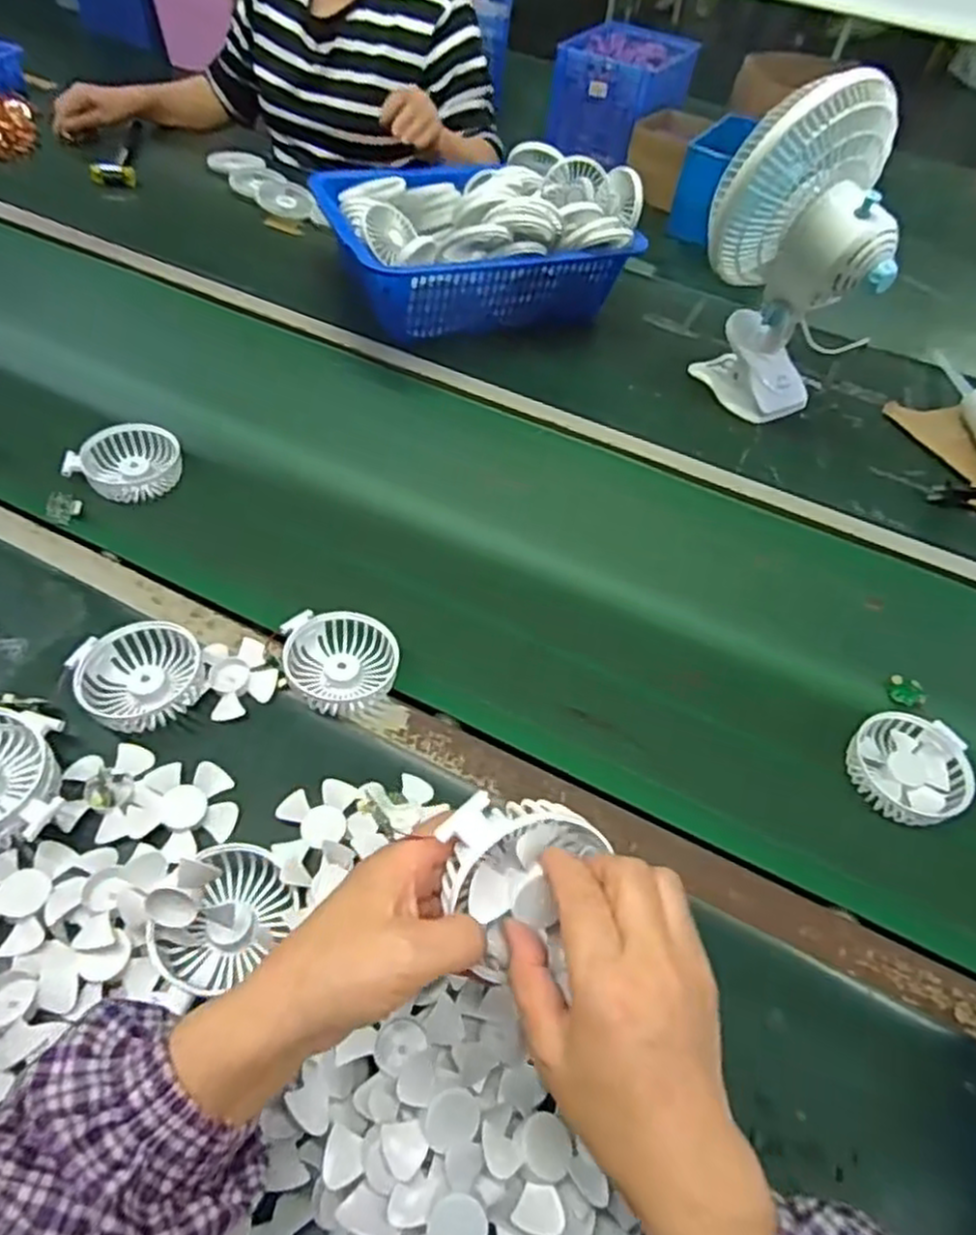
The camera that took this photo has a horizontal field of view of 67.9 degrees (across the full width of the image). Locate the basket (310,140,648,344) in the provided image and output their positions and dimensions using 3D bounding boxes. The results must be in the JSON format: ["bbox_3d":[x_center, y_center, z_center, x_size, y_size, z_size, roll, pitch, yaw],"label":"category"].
[{"bbox_3d":[-0.027,-0.523,0.989,0.366,0.162,0.310,-14,55,-17],"label":"basket"}]

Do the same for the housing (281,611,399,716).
[{"bbox_3d":[-0.120,0.033,0.592,0.084,0.027,0.088,-24,58,-24],"label":"housing"}]

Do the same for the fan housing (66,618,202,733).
[{"bbox_3d":[-0.270,0.046,0.559,0.087,0.030,0.082,-9,53,-14],"label":"fan housing"}]

